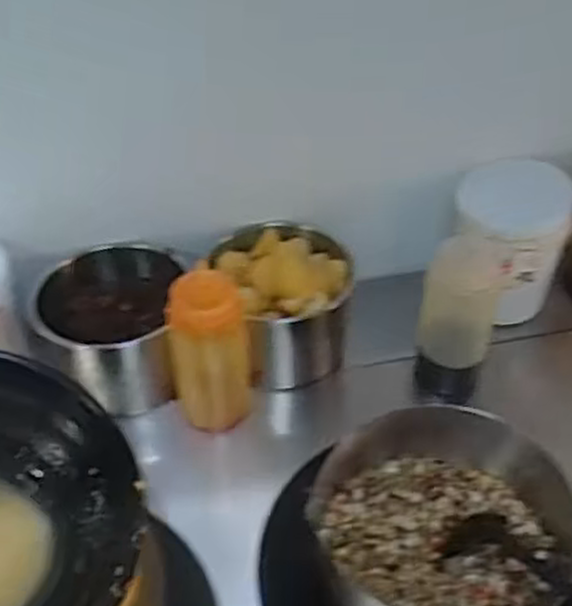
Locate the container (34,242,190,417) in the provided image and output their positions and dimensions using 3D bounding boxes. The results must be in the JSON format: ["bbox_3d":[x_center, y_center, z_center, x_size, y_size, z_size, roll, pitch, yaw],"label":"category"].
[{"bbox_3d":[-0.171,0.026,0.766,0.131,0.143,0.116,-1,45,-2],"label":"container"}]

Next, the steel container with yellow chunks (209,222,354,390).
[{"bbox_3d":[0.001,0.000,0.806,0.125,0.145,0.121,-10,46,-11],"label":"steel container with yellow chunks"}]

